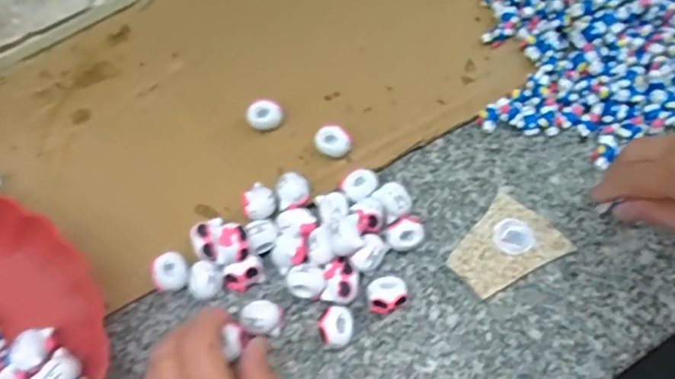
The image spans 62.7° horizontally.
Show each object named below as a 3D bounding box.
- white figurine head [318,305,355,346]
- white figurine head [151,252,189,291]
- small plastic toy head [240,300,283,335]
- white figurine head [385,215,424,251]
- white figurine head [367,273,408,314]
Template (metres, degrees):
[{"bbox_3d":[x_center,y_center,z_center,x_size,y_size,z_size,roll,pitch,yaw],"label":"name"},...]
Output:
[{"bbox_3d":[0.000,0.087,0.351,0.021,0.019,0.025,9,65,5],"label":"white figurine head"},{"bbox_3d":[-0.109,0.057,0.369,0.023,0.024,0.023,0,65,1],"label":"white figurine head"},{"bbox_3d":[-0.048,0.083,0.356,0.026,0.018,0.022,4,65,3],"label":"small plastic toy head"},{"bbox_3d":[0.046,0.032,0.378,0.025,0.020,0.021,-27,67,-11],"label":"white figurine head"},{"bbox_3d":[0.032,0.069,0.359,0.023,0.020,0.027,40,71,18],"label":"white figurine head"}]

